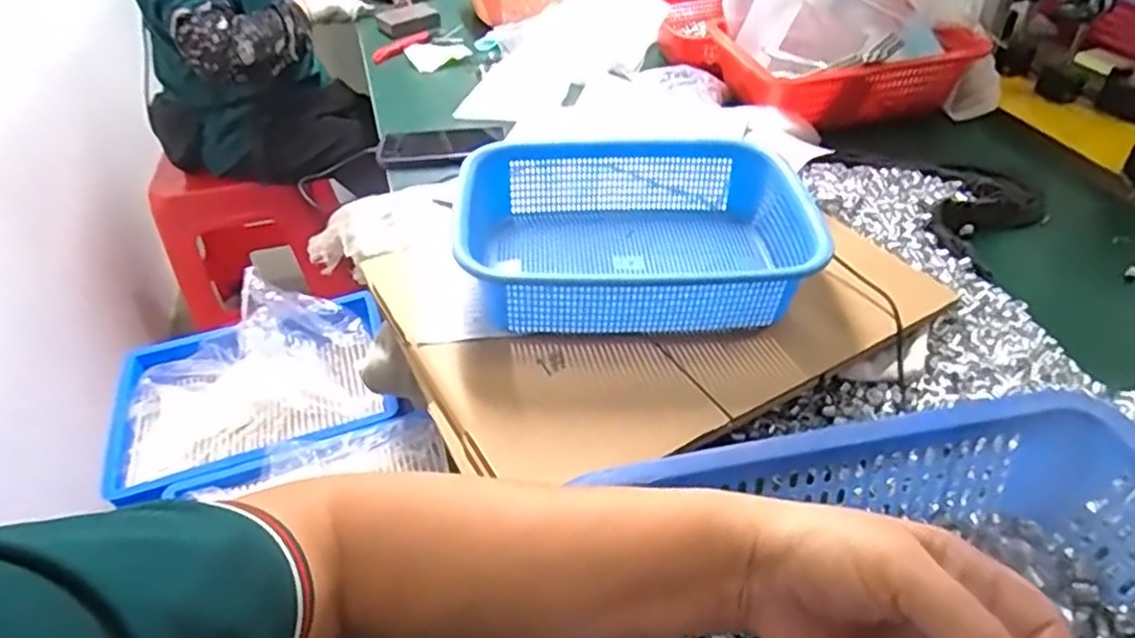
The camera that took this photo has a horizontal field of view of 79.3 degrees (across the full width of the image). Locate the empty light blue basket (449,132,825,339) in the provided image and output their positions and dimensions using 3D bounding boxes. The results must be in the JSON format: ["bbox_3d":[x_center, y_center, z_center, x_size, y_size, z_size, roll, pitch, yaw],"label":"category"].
[{"bbox_3d":[0.056,-0.063,0.586,0.277,0.097,0.199,-4,43,0],"label":"empty light blue basket"}]

